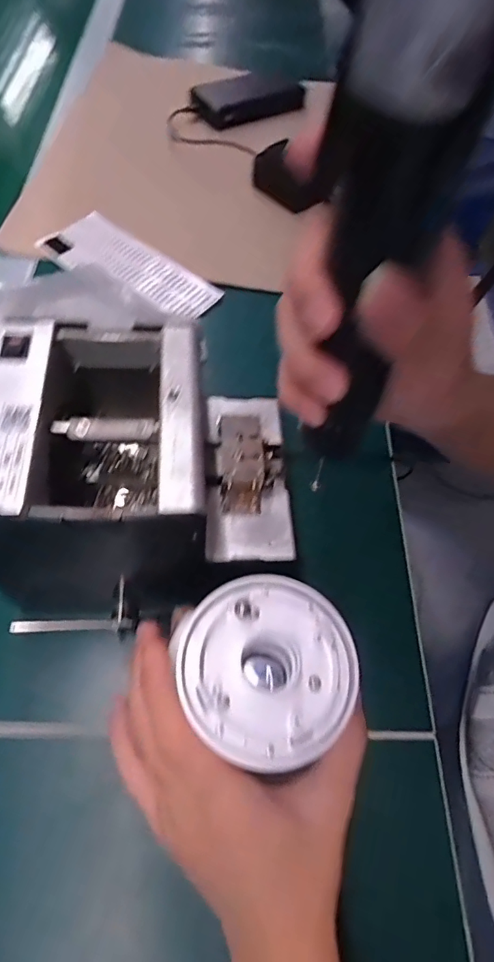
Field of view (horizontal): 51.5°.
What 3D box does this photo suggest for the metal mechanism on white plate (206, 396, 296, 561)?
[{"bbox_3d":[0.001,-0.010,0.325,0.052,0.036,0.118,-1,60,-4],"label":"metal mechanism on white plate"}]

